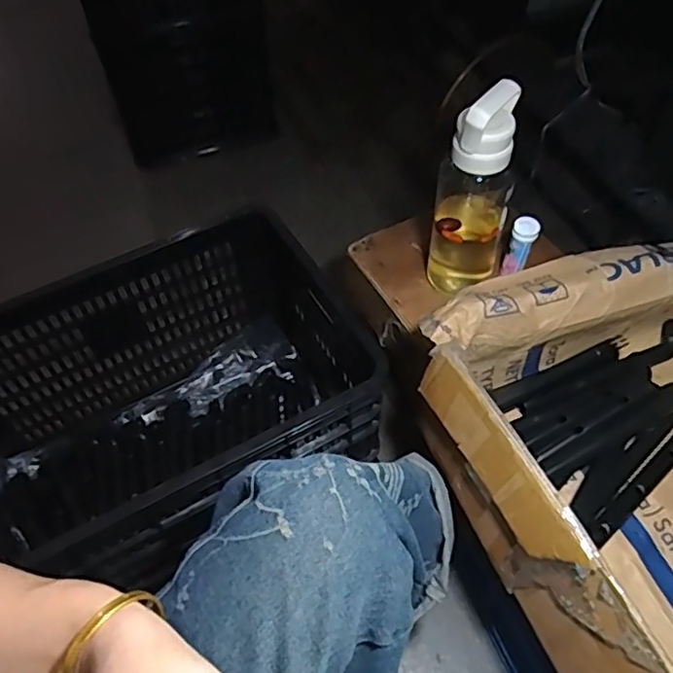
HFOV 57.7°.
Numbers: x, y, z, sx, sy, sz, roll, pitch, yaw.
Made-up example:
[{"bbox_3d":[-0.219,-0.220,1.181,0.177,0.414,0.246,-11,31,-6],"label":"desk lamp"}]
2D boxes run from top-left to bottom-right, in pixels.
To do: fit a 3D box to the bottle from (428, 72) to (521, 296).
[{"bbox_3d":[0.168,-0.167,0.763,0.085,0.301,0.071,6,55,7],"label":"bottle"}]

